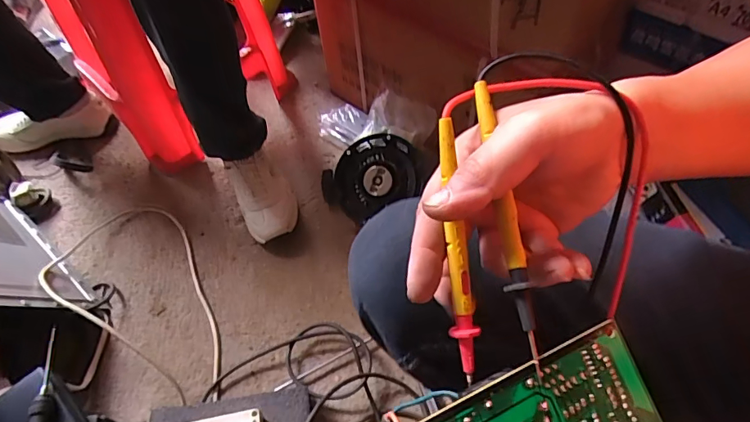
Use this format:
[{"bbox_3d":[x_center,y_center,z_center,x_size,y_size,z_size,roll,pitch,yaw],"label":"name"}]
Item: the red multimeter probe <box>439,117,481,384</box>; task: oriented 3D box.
[{"bbox_3d":[0.040,0.019,0.230,0.013,0.007,0.130,-6,90,-1],"label":"red multimeter probe"}]

